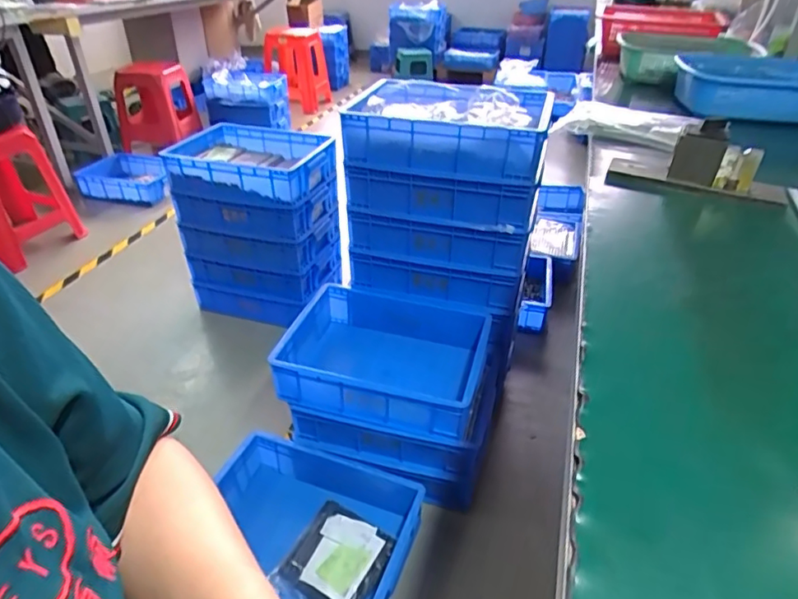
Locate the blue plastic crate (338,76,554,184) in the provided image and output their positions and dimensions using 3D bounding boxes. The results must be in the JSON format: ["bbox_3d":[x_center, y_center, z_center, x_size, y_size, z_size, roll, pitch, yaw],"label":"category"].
[{"bbox_3d":[0.118,-0.383,1.187,0.412,0.125,0.316,11,36,16],"label":"blue plastic crate"}]

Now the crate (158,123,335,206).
[{"bbox_3d":[-0.438,-0.402,1.557,0.454,0.111,0.297,9,35,13],"label":"crate"}]

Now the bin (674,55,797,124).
[{"bbox_3d":[0.623,-0.373,0.941,0.239,0.076,0.215,0,35,-3],"label":"bin"}]

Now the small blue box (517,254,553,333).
[{"bbox_3d":[0.450,-0.024,1.748,0.091,0.124,0.304,9,35,13],"label":"small blue box"}]

